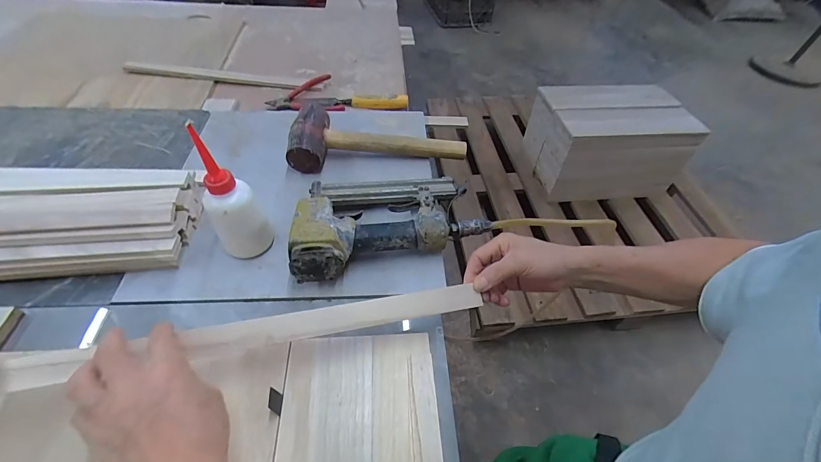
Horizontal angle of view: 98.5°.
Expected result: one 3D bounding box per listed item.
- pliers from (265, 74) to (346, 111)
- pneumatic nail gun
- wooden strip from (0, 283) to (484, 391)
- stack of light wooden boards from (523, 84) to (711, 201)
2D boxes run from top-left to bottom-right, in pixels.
[{"bbox_3d":[-0.212,-0.265,0.697,0.139,0.022,0.112,-16,54,-19],"label":"pliers"},{"bbox_3d":[-0.035,-0.018,0.479,0.241,0.065,0.144,-9,52,-14],"label":"pneumatic nail gun"},{"bbox_3d":[-0.143,0.095,0.344,0.441,0.013,0.027,-6,51,-14],"label":"wooden strip"},{"bbox_3d":[0.715,-0.338,1.321,0.528,0.280,0.314,-4,51,-10],"label":"stack of light wooden boards"}]

